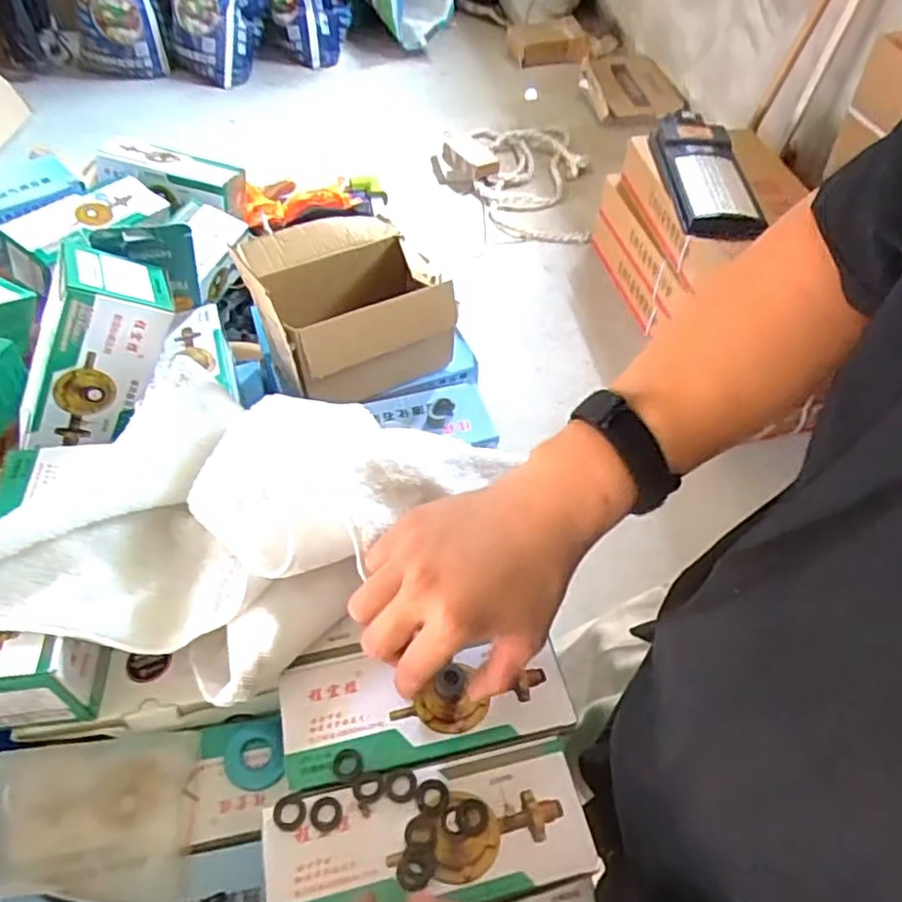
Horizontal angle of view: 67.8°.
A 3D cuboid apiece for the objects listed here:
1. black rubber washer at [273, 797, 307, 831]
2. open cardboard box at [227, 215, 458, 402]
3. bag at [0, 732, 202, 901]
[{"bbox_3d":[-0.091,0.204,0.377,0.017,0.004,0.017,0,50,0],"label":"black rubber washer"},{"bbox_3d":[-0.081,-0.113,0.568,0.160,0.112,0.156,-22,54,-18],"label":"open cardboard box"},{"bbox_3d":[-0.241,0.237,0.427,0.137,0.020,0.095,6,63,-21],"label":"bag"}]

